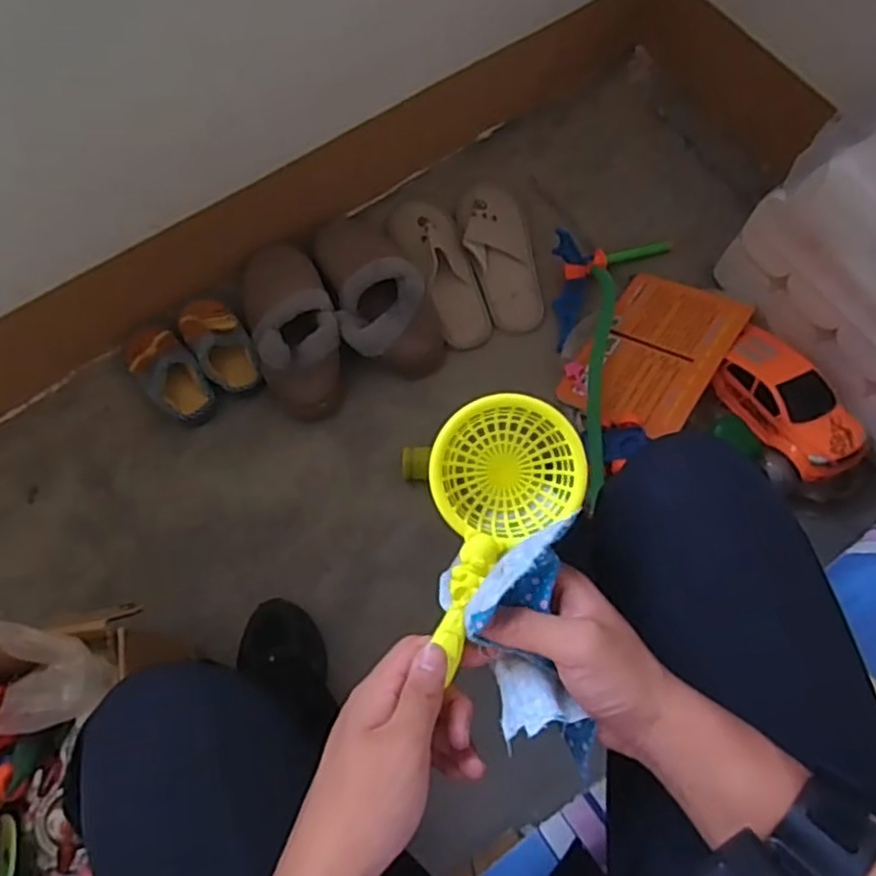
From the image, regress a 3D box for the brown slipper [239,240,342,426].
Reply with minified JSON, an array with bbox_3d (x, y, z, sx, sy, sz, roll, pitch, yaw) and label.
[{"bbox_3d":[-0.207,-0.158,0.990,0.121,0.085,0.258,-19,70,-8],"label":"brown slipper"}]

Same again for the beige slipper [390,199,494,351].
[{"bbox_3d":[0.004,-0.269,1.050,0.091,0.047,0.278,-18,70,-8],"label":"beige slipper"}]

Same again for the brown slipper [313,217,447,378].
[{"bbox_3d":[-0.090,-0.227,1.014,0.141,0.088,0.284,-17,70,-7],"label":"brown slipper"}]

